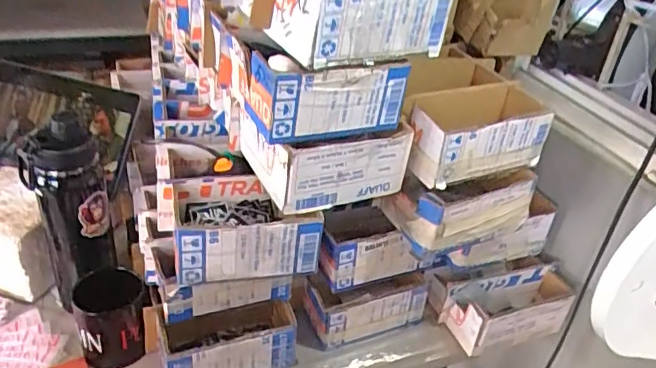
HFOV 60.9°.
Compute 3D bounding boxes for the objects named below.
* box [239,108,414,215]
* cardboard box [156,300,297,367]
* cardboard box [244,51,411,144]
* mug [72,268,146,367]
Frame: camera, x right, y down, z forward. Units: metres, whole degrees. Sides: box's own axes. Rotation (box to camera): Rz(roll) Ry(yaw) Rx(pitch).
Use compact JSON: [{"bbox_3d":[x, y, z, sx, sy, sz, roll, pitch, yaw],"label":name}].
[{"bbox_3d":[-0.007,-0.042,0.631,0.157,0.078,0.129,-11,37,-25],"label":"box"},{"bbox_3d":[-0.120,0.191,0.685,0.166,0.079,0.088,-6,36,-18],"label":"cardboard box"},{"bbox_3d":[-0.002,-0.095,0.570,0.156,0.077,0.080,-11,37,-25],"label":"cardboard box"},{"bbox_3d":[-0.266,0.164,0.689,0.076,0.079,0.086,-7,36,-20],"label":"mug"}]

